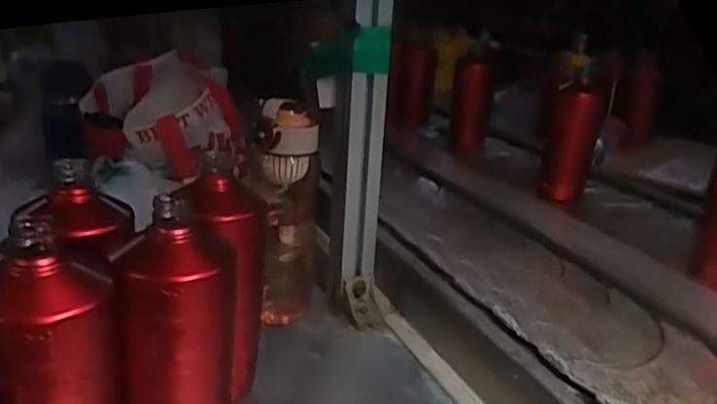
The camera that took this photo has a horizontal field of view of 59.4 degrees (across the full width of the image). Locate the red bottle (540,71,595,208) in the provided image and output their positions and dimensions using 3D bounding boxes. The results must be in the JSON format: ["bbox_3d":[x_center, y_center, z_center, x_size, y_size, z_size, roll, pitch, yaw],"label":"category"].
[{"bbox_3d":[0.399,-0.109,1.190,0.081,0.239,0.072,10,-3,15],"label":"red bottle"}]

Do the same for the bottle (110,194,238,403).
[{"bbox_3d":[-0.128,0.114,0.444,0.075,0.204,0.073,1,19,-15],"label":"bottle"}]

